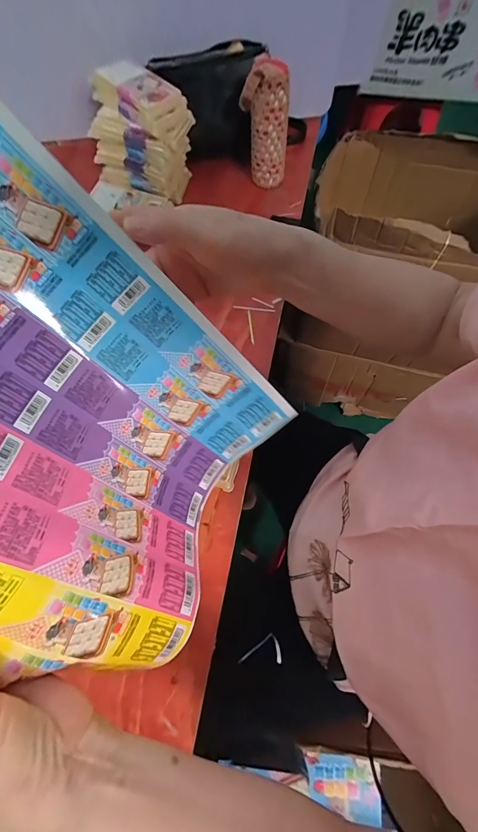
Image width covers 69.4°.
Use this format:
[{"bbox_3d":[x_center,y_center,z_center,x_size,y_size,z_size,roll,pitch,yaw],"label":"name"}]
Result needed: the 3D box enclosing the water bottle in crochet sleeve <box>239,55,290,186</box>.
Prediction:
[{"bbox_3d":[0.038,-0.450,0.541,0.062,0.163,0.056,-21,69,-6],"label":"water bottle in crochet sleeve"}]

